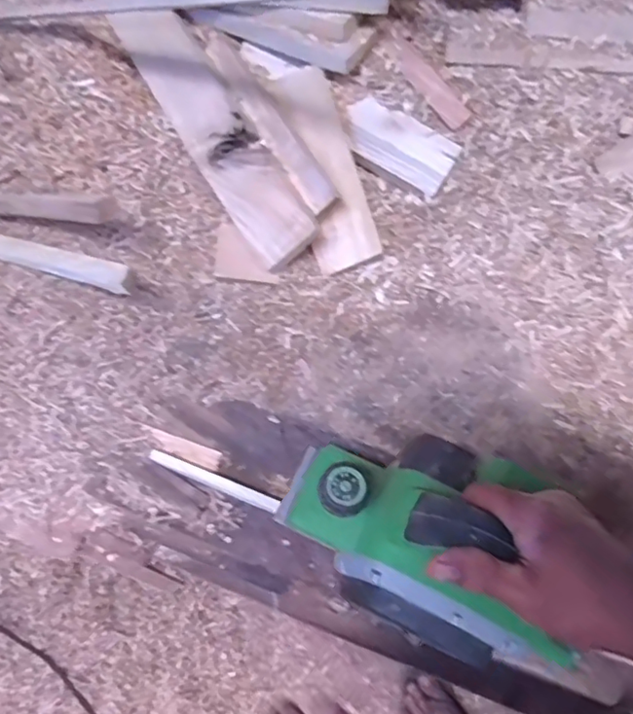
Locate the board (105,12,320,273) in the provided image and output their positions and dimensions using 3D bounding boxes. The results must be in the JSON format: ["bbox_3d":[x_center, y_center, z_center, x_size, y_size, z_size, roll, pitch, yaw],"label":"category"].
[{"bbox_3d":[-0.117,-0.256,0.634,0.078,0.026,0.355,-37,77,23],"label":"board"}]

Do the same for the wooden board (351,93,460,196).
[{"bbox_3d":[0.095,-0.247,0.656,0.133,0.006,0.069,31,82,3],"label":"wooden board"}]

